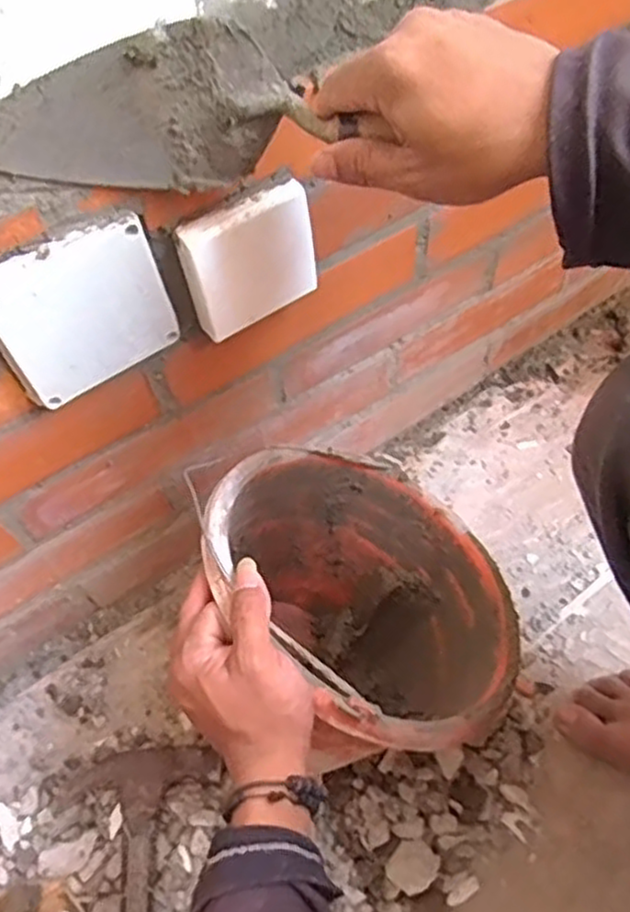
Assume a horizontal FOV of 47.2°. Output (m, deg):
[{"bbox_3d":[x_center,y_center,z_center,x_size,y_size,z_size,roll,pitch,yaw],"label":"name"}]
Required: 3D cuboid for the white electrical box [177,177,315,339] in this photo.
[{"bbox_3d":[-0.044,-0.127,0.473,0.086,0.080,0.024,-34,59,-16],"label":"white electrical box"}]

